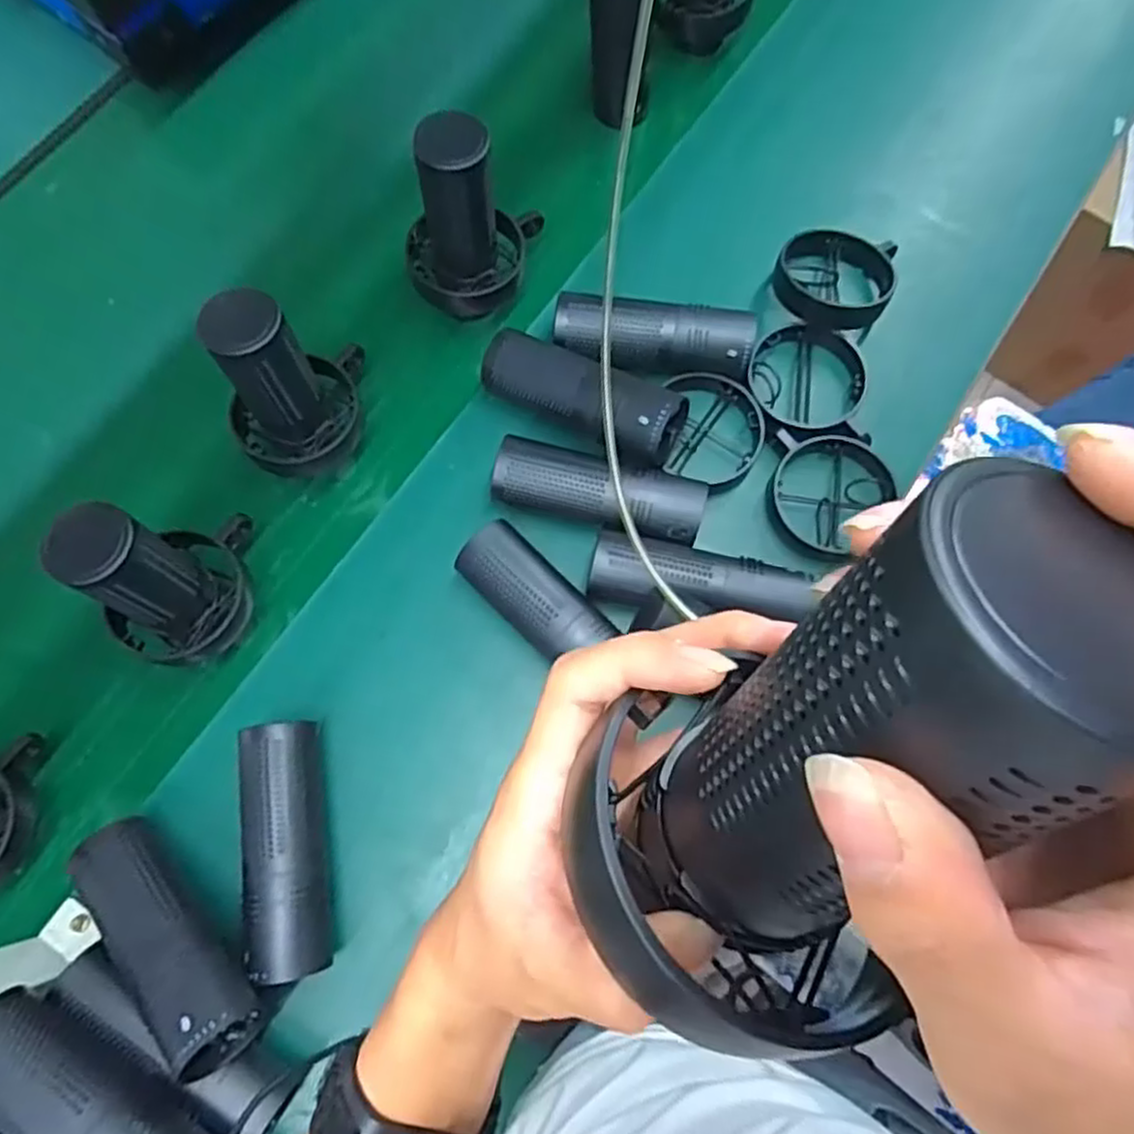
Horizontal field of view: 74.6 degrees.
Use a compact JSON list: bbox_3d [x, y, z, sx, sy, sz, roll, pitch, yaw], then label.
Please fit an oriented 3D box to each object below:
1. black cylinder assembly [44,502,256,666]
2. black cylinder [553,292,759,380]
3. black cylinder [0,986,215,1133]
[{"bbox_3d":[-0.276,0.003,0.520,0.079,0.177,0.120,23,73,6],"label":"black cylinder assembly"},{"bbox_3d":[0.072,-0.185,0.613,0.167,0.053,0.063,8,72,1],"label":"black cylinder"},{"bbox_3d":[-0.274,0.303,0.421,0.158,0.044,0.054,31,74,9],"label":"black cylinder"}]

